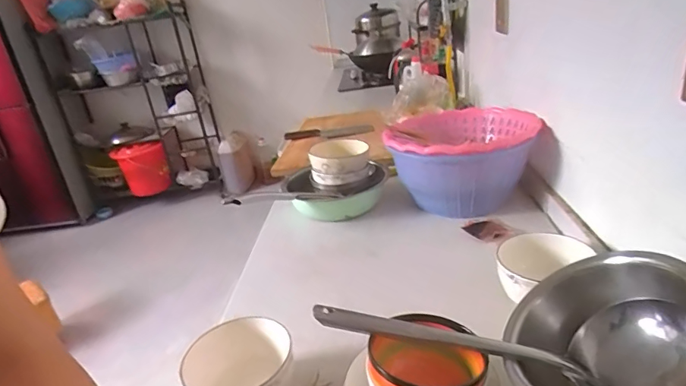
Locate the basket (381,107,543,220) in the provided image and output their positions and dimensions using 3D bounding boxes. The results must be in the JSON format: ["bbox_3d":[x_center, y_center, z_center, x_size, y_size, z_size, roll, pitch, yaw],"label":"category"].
[{"bbox_3d":[0.253,-0.058,0.960,0.270,0.187,0.284,0,25,20],"label":"basket"}]

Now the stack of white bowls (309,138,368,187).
[{"bbox_3d":[-0.007,-0.060,1.010,0.127,0.085,0.133,-7,23,3],"label":"stack of white bowls"}]

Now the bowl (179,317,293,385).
[{"bbox_3d":[-0.122,0.218,0.549,0.120,0.069,0.128,-7,23,4],"label":"bowl"}]

